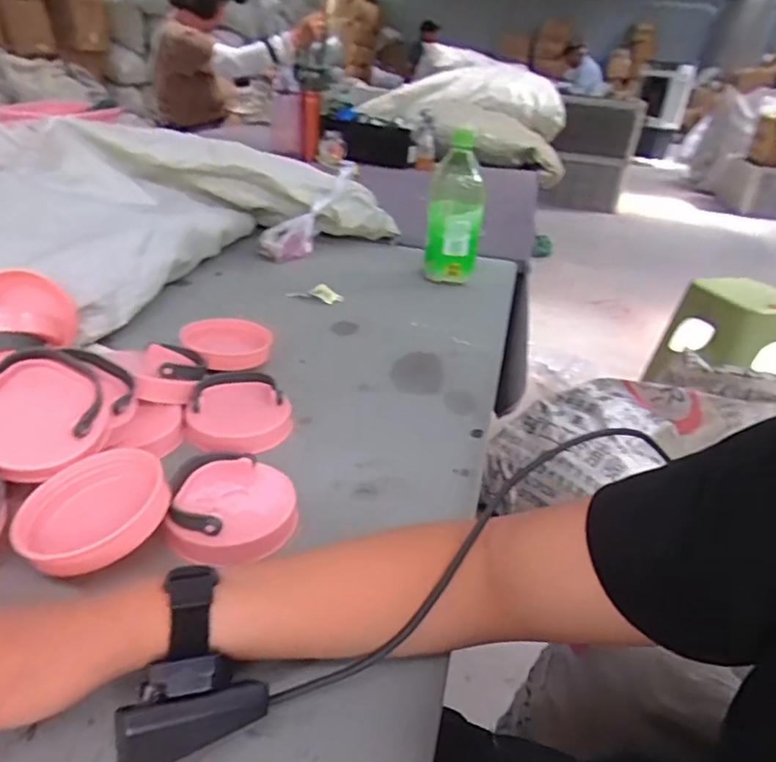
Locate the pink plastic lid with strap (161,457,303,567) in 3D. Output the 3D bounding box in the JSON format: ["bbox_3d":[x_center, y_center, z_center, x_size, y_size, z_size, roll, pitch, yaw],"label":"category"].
[{"bbox_3d":[-0.115,0.096,0.446,0.089,0.030,0.084,6,30,-3],"label":"pink plastic lid with strap"}]

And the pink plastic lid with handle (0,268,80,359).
[{"bbox_3d":[-0.355,-0.056,0.554,0.091,0.066,0.105,1,30,-8],"label":"pink plastic lid with handle"}]

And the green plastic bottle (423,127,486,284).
[{"bbox_3d":[0.103,-0.252,0.918,0.088,0.213,0.067,11,31,6],"label":"green plastic bottle"}]

